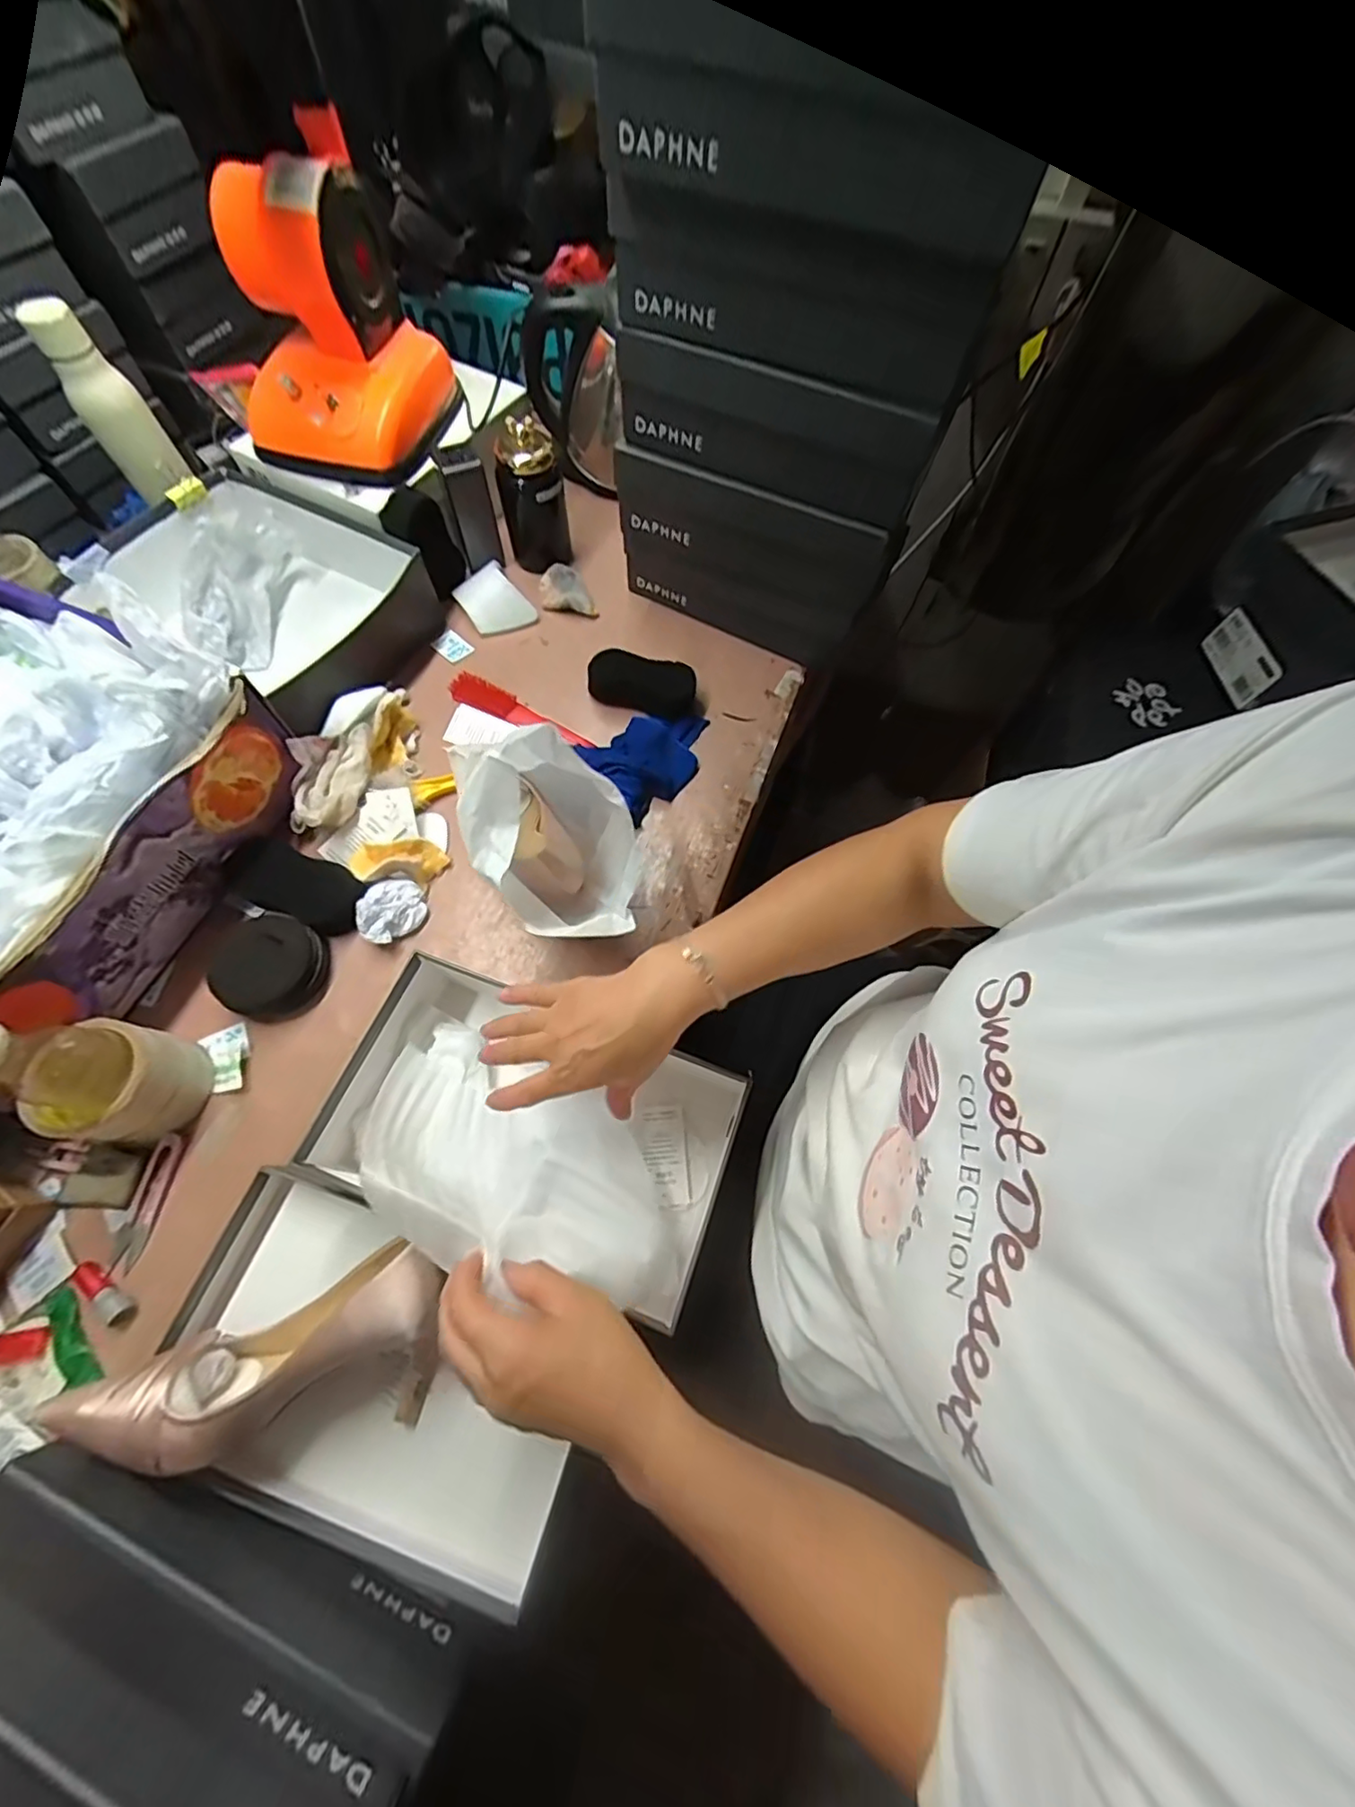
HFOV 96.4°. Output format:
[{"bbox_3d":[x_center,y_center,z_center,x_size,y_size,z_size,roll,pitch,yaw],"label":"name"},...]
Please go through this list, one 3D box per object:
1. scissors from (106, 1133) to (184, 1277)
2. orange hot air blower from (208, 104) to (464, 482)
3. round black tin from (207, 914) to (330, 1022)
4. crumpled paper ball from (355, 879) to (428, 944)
[{"bbox_3d":[-0.438,0.246,0.501,0.024,0.012,0.101,5,66,-1],"label":"scissors"},{"bbox_3d":[-0.364,-0.614,0.639,0.168,0.199,0.211,19,67,5],"label":"orange hot air blower"},{"bbox_3d":[-0.378,0.058,0.564,0.085,0.042,0.094,-4,67,-5],"label":"round black tin"},{"bbox_3d":[-0.282,0.006,0.597,0.052,0.034,0.065,42,71,14],"label":"crumpled paper ball"}]

